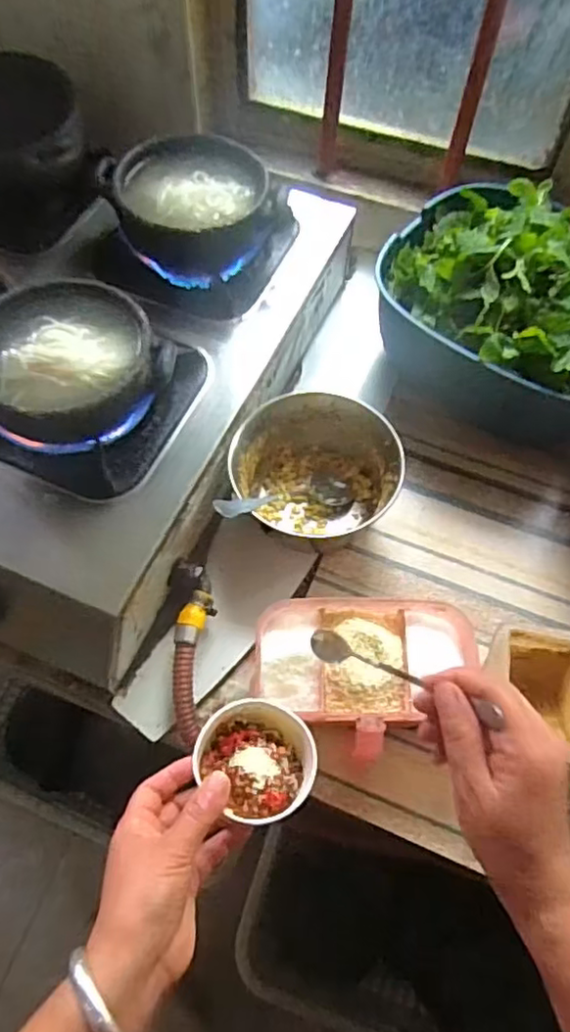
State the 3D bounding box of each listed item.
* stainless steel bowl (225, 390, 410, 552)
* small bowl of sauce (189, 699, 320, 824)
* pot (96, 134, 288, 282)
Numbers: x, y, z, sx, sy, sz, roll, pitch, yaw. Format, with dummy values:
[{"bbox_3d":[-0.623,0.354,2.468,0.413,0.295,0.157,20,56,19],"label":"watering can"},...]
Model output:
[{"bbox_3d":[0.026,-0.040,0.627,0.151,0.081,0.140,-29,67,-16],"label":"stainless steel bowl"},{"bbox_3d":[-0.020,0.176,0.463,0.080,0.033,0.080,1,62,-1],"label":"small bowl of sauce"},{"bbox_3d":[-0.097,-0.321,0.660,0.156,0.080,0.161,1,62,-1],"label":"pot"}]

